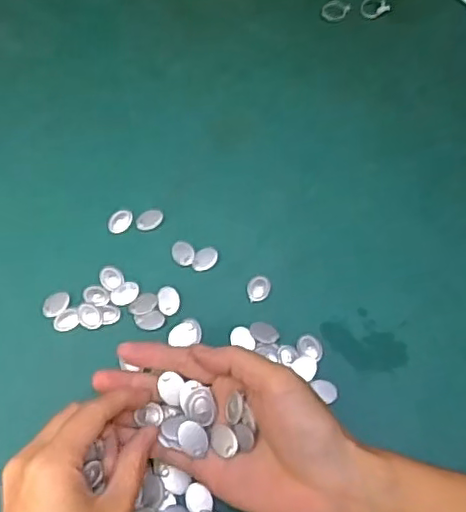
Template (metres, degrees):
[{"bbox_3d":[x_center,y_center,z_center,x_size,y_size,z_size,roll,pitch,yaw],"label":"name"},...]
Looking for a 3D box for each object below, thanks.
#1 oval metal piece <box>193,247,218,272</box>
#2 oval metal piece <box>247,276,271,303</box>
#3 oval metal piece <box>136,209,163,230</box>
[{"bbox_3d":[-0.019,0.002,0.417,0.014,0.004,0.020,31,68,14],"label":"oval metal piece"},{"bbox_3d":[0.018,0.022,0.409,0.016,0.004,0.019,9,64,4],"label":"oval metal piece"},{"bbox_3d":[-0.059,-0.026,0.428,0.019,0.004,0.015,-40,70,-17],"label":"oval metal piece"}]

